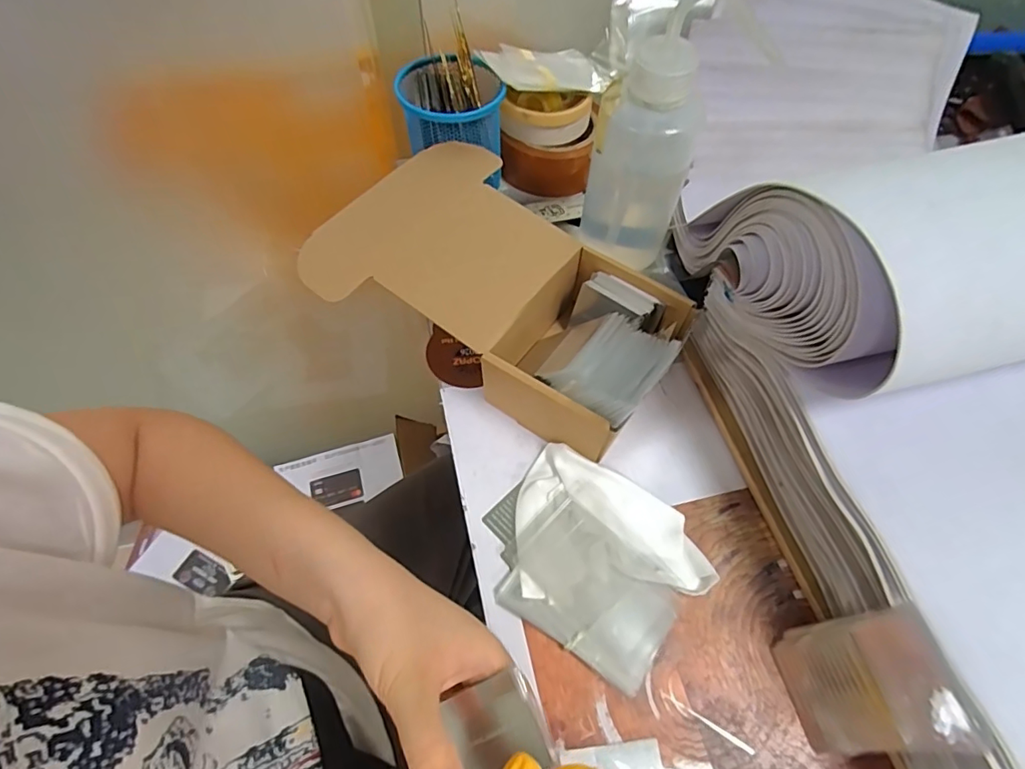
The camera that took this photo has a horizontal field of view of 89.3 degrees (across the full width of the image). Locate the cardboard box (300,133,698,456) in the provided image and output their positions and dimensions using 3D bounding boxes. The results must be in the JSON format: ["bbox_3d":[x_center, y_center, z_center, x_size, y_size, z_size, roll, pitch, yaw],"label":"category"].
[{"bbox_3d":[-0.002,-0.074,0.384,0.254,0.080,0.178,29,63,15],"label":"cardboard box"}]

